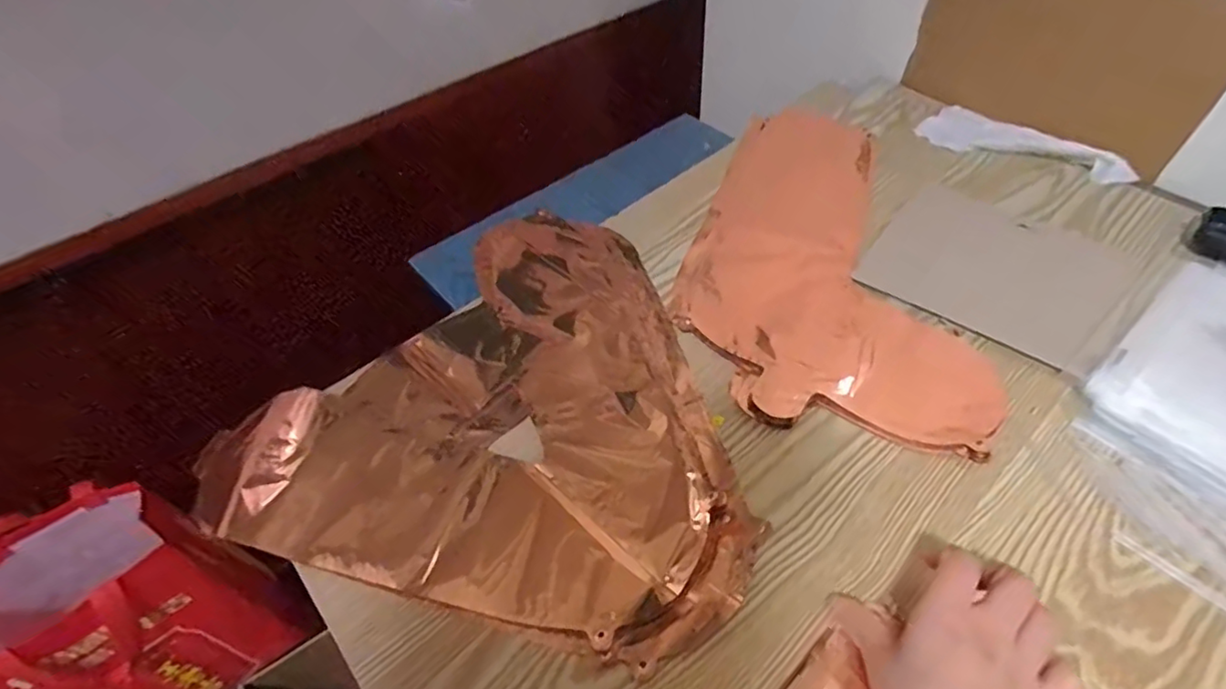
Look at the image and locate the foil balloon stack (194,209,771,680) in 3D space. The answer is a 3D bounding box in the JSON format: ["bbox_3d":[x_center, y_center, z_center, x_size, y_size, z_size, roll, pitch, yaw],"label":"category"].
[{"bbox_3d":[-0.071,0.023,0.475,0.370,0.016,0.350,11,53,13],"label":"foil balloon stack"}]

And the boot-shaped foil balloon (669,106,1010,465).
[{"bbox_3d":[0.171,-0.098,0.562,0.222,0.009,0.433,-3,51,2],"label":"boot-shaped foil balloon"}]

